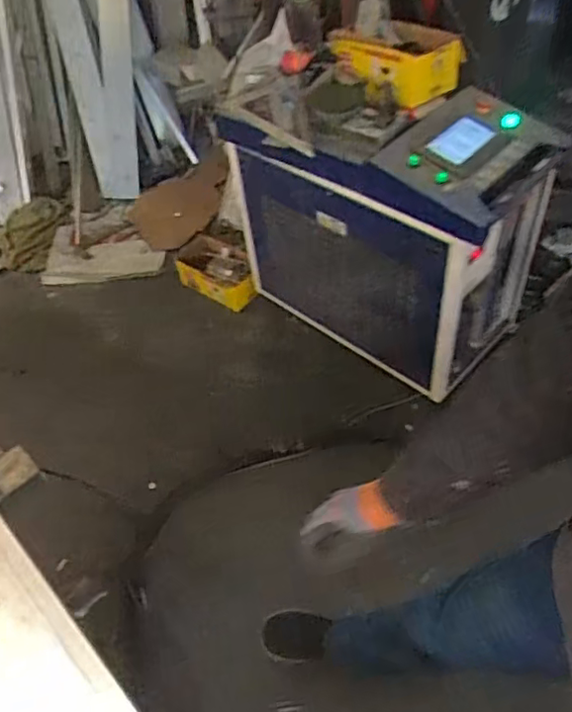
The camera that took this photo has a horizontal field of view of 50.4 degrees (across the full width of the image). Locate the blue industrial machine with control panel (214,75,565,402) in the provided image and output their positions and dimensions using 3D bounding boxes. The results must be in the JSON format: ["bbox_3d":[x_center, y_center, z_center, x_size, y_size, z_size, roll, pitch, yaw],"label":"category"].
[{"bbox_3d":[0.257,-0.336,1.654,0.719,0.637,0.410,24,57,25],"label":"blue industrial machine with control panel"}]

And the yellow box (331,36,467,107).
[{"bbox_3d":[0.254,-0.694,1.453,0.301,0.109,0.161,15,53,17],"label":"yellow box"}]

